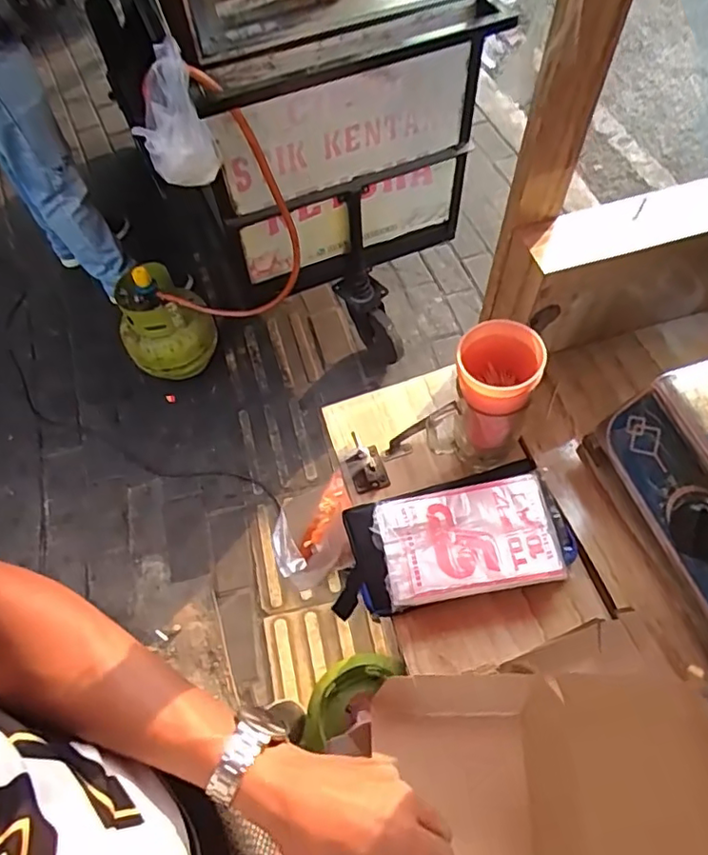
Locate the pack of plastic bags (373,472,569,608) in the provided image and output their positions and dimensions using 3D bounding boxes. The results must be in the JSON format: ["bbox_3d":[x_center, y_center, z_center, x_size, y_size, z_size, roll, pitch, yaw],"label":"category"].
[{"bbox_3d":[0.109,0.106,0.559,0.166,0.019,0.105,-11,62,-3],"label":"pack of plastic bags"}]

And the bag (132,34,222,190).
[{"bbox_3d":[-0.328,-0.550,1.053,0.123,0.220,0.162,-16,63,-5],"label":"bag"}]

